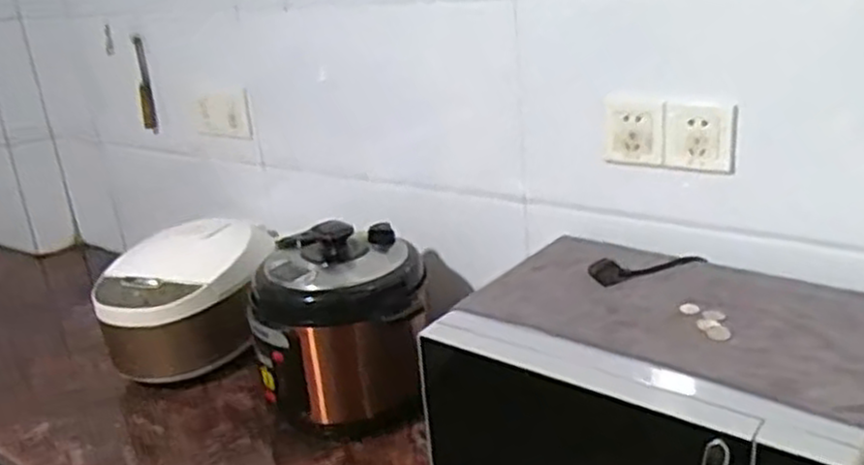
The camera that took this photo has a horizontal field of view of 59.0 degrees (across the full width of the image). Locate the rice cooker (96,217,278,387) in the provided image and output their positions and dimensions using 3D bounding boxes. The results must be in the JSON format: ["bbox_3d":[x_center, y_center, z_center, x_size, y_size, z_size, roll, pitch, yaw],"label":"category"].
[{"bbox_3d":[-0.436,0.116,1.386,0.303,0.198,0.247,-8,21,-8],"label":"rice cooker"}]

